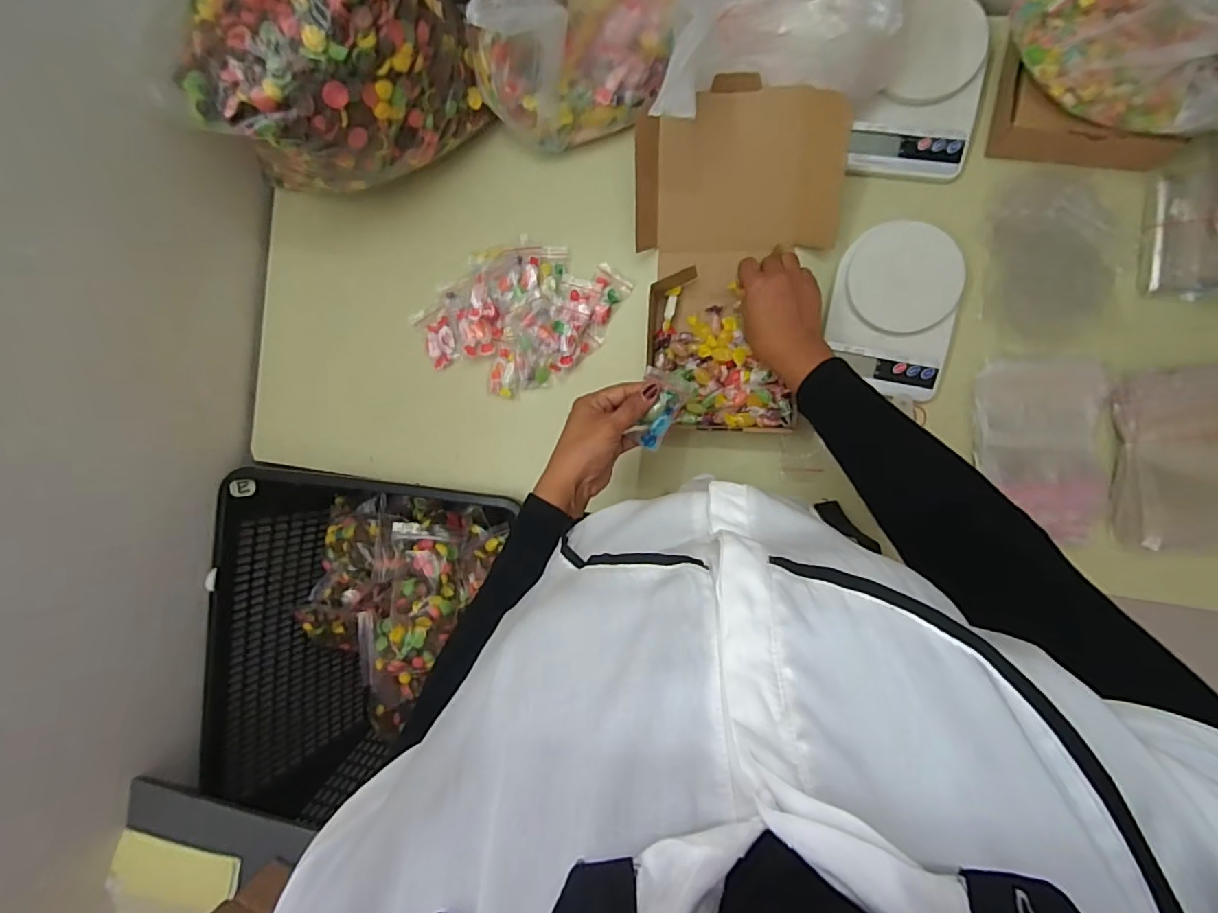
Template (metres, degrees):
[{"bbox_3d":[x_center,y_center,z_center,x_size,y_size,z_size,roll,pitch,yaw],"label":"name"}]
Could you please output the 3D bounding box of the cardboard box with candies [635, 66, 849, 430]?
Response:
[{"bbox_3d":[0.135,-0.204,0.589,0.206,0.087,0.344,3,92,8],"label":"cardboard box with candies"}]

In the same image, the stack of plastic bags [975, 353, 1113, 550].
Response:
[{"bbox_3d":[0.456,-0.006,0.569,0.120,0.011,0.190,-2,92,9],"label":"stack of plastic bags"}]

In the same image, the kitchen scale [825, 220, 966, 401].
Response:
[{"bbox_3d":[0.305,-0.155,0.577,0.122,0.026,0.171,6,93,8],"label":"kitchen scale"}]

